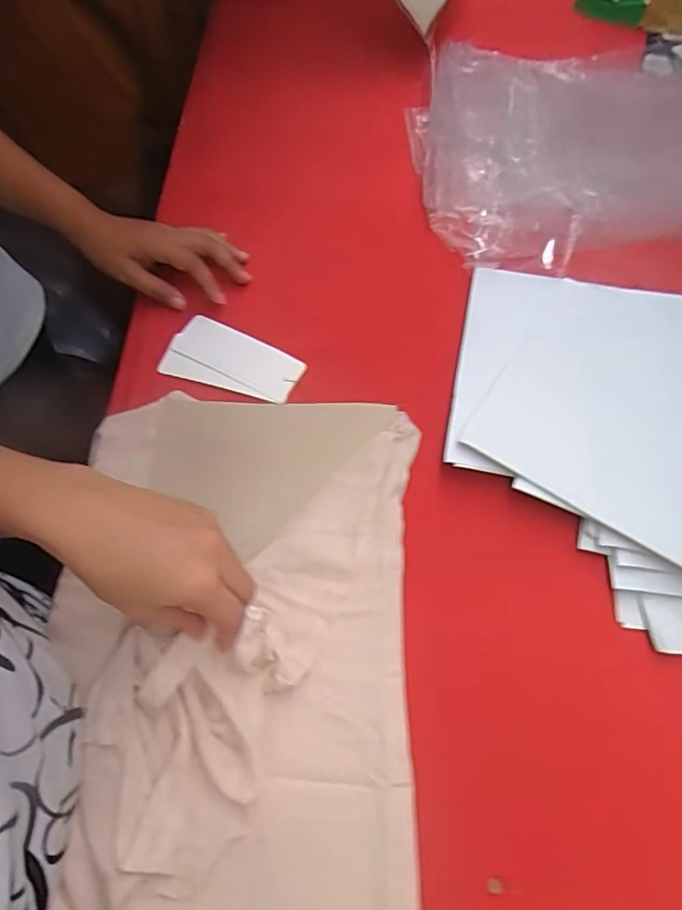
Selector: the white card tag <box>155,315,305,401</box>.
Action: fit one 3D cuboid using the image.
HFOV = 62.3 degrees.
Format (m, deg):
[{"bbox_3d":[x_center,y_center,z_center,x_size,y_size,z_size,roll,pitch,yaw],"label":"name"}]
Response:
[{"bbox_3d":[-0.098,-0.087,0.516,0.125,0.008,0.066,18,60,9],"label":"white card tag"}]

